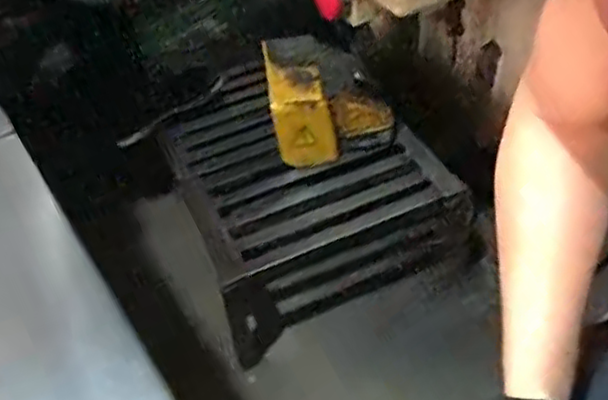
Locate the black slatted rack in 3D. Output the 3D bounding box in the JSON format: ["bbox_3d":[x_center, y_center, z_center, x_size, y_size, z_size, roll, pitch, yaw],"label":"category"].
[{"bbox_3d":[-0.003,-0.039,1.415,0.488,0.256,0.523,-20,46,-14],"label":"black slatted rack"}]

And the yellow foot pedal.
[{"bbox_3d":[0.036,-0.195,1.347,0.226,0.153,0.223,-14,45,-8],"label":"yellow foot pedal"}]

